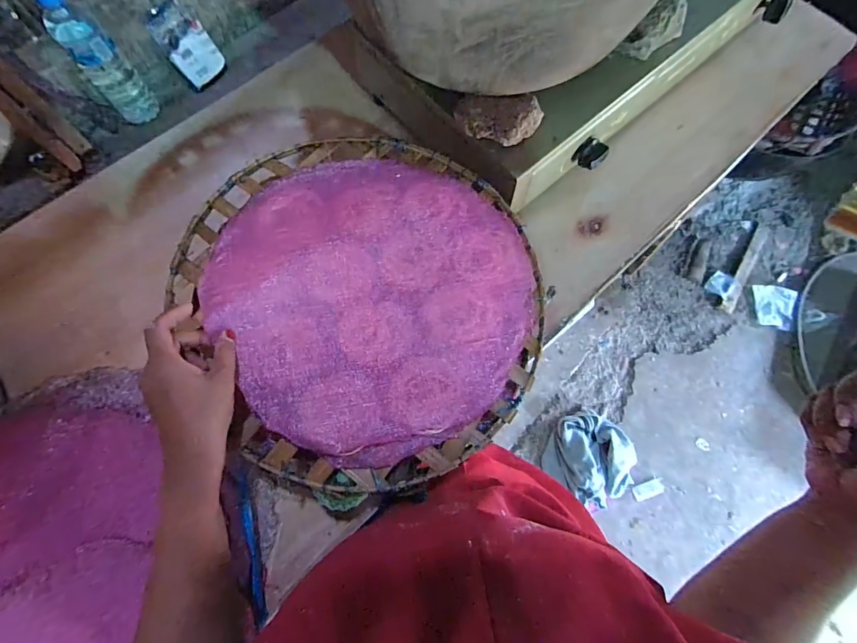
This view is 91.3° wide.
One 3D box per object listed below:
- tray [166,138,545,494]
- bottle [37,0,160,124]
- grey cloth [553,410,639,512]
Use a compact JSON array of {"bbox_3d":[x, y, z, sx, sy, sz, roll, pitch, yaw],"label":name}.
[{"bbox_3d":[-0.064,-0.044,0.468,0.366,0.054,0.412,-30,75,-10],"label":"tray"},{"bbox_3d":[-0.527,-0.416,0.688,0.067,0.229,0.067,-41,77,-12],"label":"bottle"},{"bbox_3d":[0.549,0.443,1.355,0.242,0.120,0.290,-7,73,-3],"label":"grey cloth"}]

